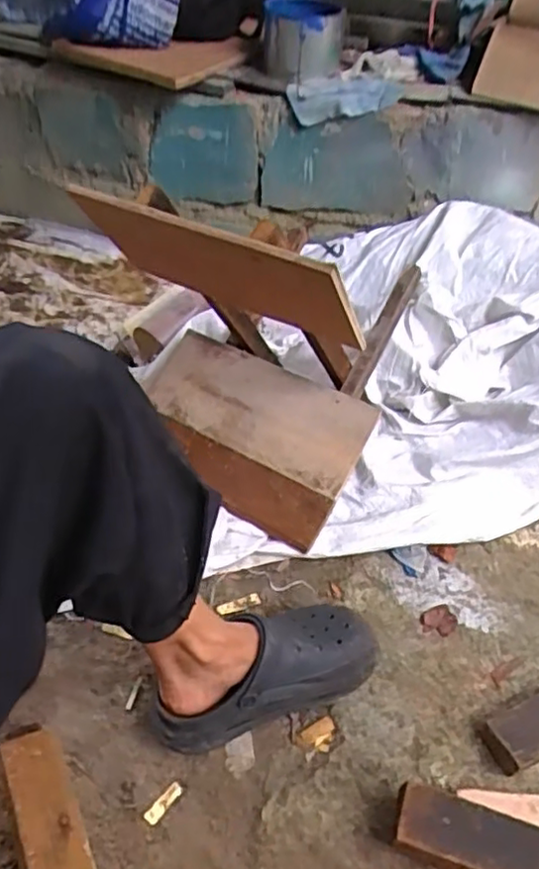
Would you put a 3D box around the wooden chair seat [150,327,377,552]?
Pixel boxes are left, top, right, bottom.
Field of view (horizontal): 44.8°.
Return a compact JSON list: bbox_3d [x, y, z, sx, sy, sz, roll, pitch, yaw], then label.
[{"bbox_3d":[-0.037,-0.002,0.989,0.342,0.023,0.228,25,84,23],"label":"wooden chair seat"}]

